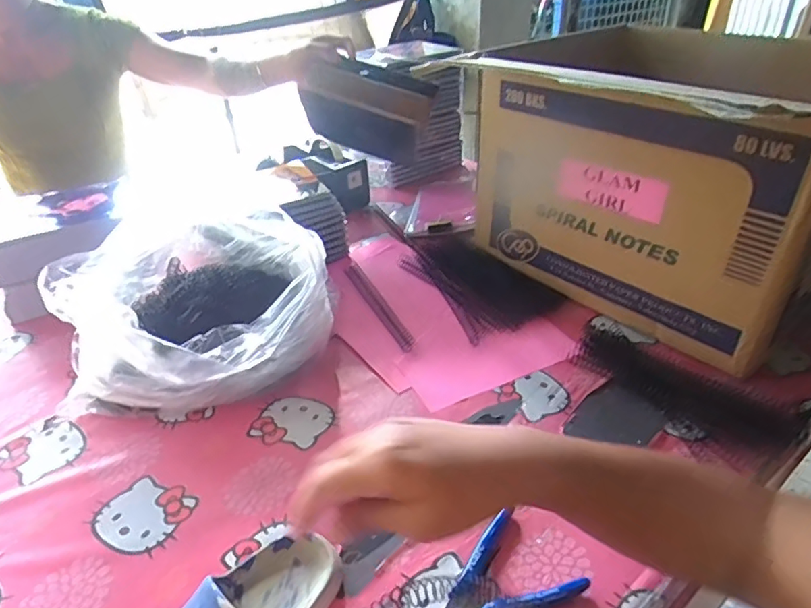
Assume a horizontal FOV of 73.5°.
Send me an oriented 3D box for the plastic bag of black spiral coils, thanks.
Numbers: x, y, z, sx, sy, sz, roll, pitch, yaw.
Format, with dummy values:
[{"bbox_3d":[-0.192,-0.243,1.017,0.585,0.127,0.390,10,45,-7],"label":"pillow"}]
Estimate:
[{"bbox_3d":[-0.223,-0.001,0.639,0.246,0.164,0.279,7,35,15],"label":"plastic bag of black spiral coils"}]

